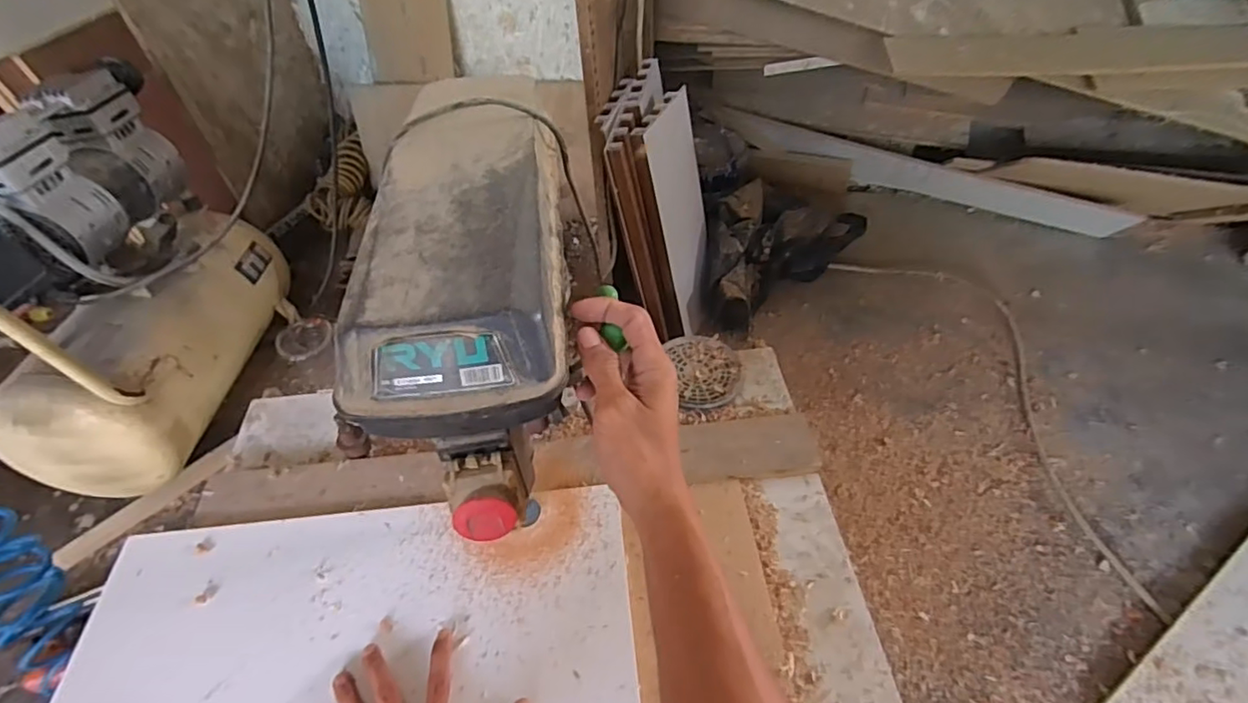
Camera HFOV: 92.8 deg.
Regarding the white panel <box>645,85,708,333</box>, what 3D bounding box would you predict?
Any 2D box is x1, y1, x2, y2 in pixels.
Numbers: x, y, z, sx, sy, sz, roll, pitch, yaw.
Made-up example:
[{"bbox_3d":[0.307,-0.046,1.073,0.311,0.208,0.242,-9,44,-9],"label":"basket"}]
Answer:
[{"bbox_3d":[0.109,-0.214,1.035,0.013,0.413,0.153,14,49,28],"label":"white panel"}]

